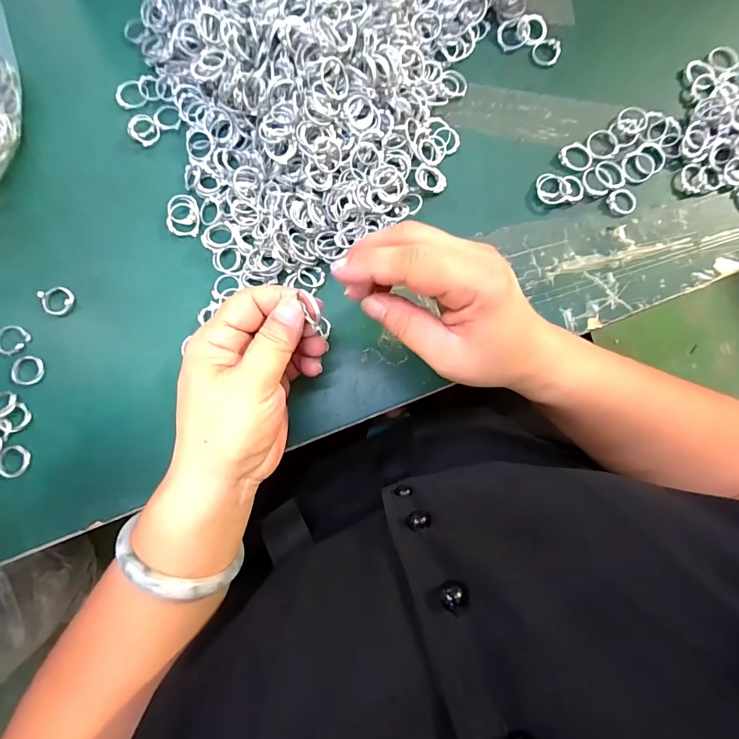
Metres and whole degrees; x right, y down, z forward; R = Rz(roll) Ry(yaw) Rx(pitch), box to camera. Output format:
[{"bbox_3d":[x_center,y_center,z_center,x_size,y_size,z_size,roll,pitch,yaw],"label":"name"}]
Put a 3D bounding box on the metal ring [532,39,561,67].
[{"bbox_3d":[0.142,-0.255,0.316,0.021,0.005,0.020,0,83,0],"label":"metal ring"}]

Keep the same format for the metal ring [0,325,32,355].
[{"bbox_3d":[-0.259,-0.022,0.283,0.022,0.004,0.021,0,83,0],"label":"metal ring"}]

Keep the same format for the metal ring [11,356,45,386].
[{"bbox_3d":[-0.244,0.001,0.280,0.020,0.004,0.021,0,83,0],"label":"metal ring"}]

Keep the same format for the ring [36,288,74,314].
[{"bbox_3d":[-0.229,-0.050,0.288,0.022,0.007,0.022,0,83,0],"label":"ring"}]

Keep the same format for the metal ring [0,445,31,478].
[{"bbox_3d":[-0.247,0.063,0.272,0.020,0.004,0.023,33,84,4],"label":"metal ring"}]

